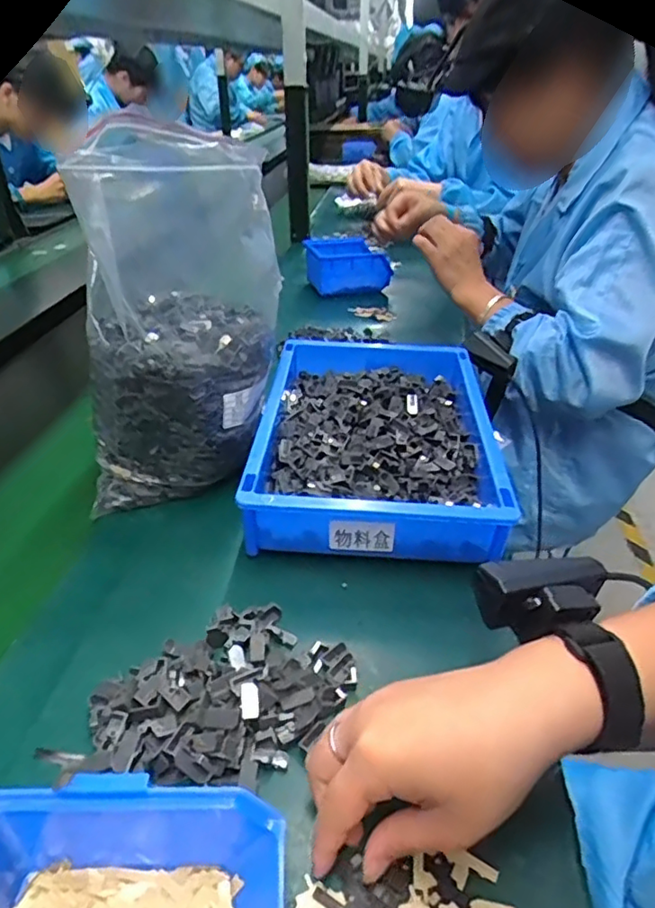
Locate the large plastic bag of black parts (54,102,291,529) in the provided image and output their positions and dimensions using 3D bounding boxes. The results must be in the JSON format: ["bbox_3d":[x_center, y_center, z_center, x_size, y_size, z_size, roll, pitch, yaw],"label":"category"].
[{"bbox_3d":[-0.131,-0.117,0.533,0.173,0.284,0.191,-5,35,-3],"label":"large plastic bag of black parts"}]

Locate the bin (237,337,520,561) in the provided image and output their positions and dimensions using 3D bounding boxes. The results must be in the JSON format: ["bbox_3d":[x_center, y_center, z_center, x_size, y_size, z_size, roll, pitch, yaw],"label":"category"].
[{"bbox_3d":[0.045,-0.017,0.569,0.201,0.072,0.304,1,35,5],"label":"bin"}]

